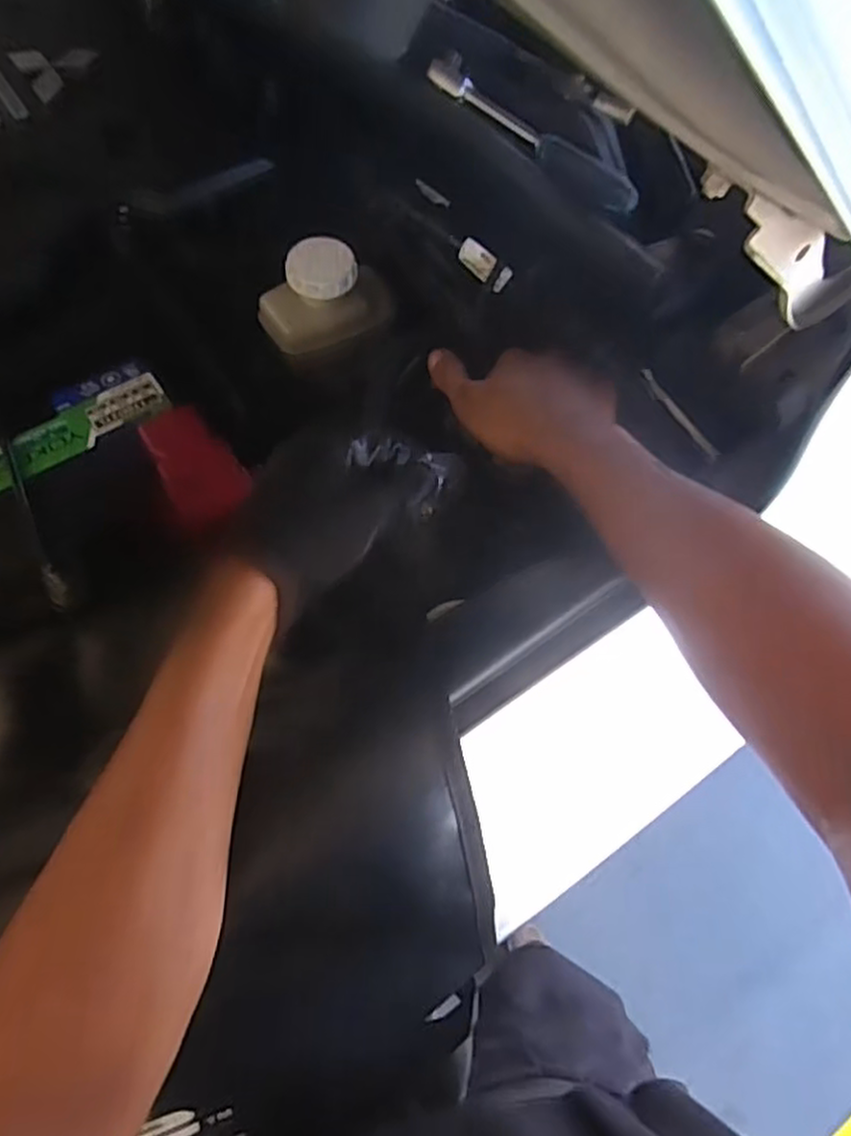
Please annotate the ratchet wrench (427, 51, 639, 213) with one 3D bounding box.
[{"bbox_3d":[0.076,-0.315,0.531,0.189,0.026,0.022,42,67,17],"label":"ratchet wrench"}]

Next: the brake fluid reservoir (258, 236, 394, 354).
[{"bbox_3d":[-0.080,-0.229,0.607,0.114,0.063,0.060,-19,65,-13],"label":"brake fluid reservoir"}]

